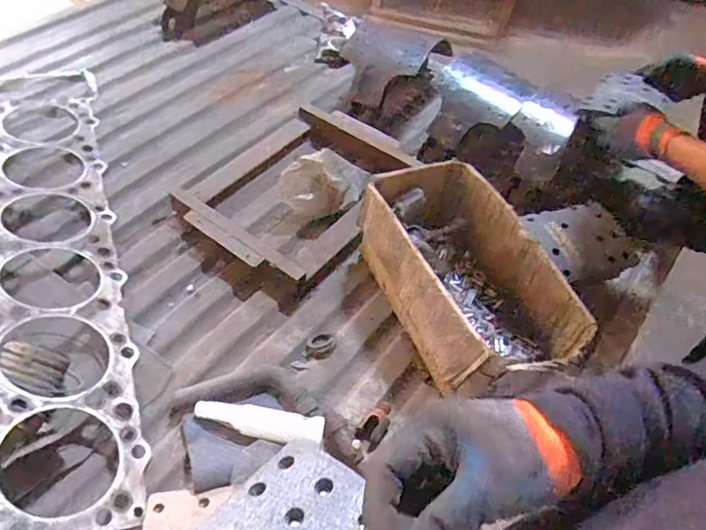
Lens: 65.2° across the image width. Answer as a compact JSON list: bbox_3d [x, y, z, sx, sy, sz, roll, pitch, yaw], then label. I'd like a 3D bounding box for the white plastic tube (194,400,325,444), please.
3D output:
[{"bbox_3d":[-0.139,0.235,0.818,0.191,0.037,0.044,8,52,5],"label":"white plastic tube"}]

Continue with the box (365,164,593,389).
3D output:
[{"bbox_3d":[0.188,0.025,0.898,0.243,0.166,0.403,-15,53,-13],"label":"box"}]

